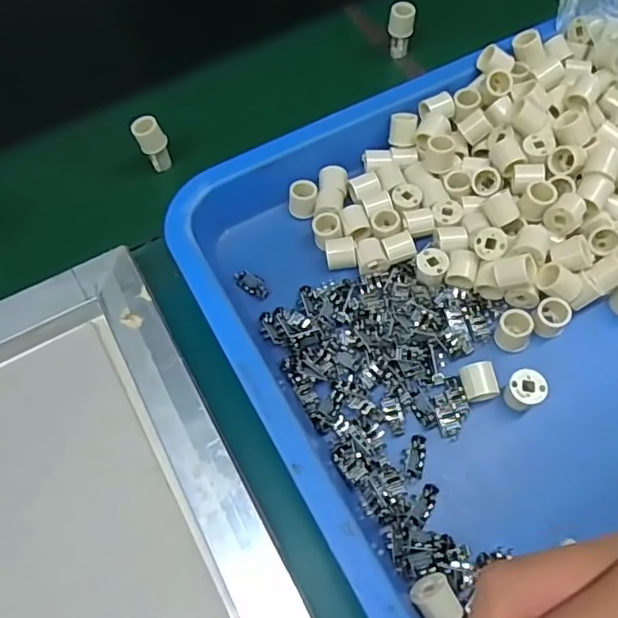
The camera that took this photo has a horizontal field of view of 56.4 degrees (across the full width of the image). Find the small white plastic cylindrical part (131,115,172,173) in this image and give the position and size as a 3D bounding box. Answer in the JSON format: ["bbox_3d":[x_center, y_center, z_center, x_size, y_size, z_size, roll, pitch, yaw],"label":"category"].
[{"bbox_3d":[-0.115,-0.121,0.425,0.019,0.041,0.015,-30,65,-13],"label":"small white plastic cylindrical part"}]

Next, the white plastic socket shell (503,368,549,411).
[{"bbox_3d":[0.123,0.046,0.328,0.019,0.019,0.020,-1,62,2],"label":"white plastic socket shell"}]

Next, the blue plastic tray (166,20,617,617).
[{"bbox_3d":[0.152,-0.027,0.357,0.410,0.045,0.340,-24,64,-10],"label":"blue plastic tray"}]

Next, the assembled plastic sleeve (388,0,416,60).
[{"bbox_3d":[0.076,-0.230,0.477,0.020,0.041,0.017,7,62,6],"label":"assembled plastic sleeve"}]

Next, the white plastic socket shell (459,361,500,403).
[{"bbox_3d":[0.097,0.042,0.332,0.019,0.014,0.019,-7,62,-2],"label":"white plastic socket shell"}]

